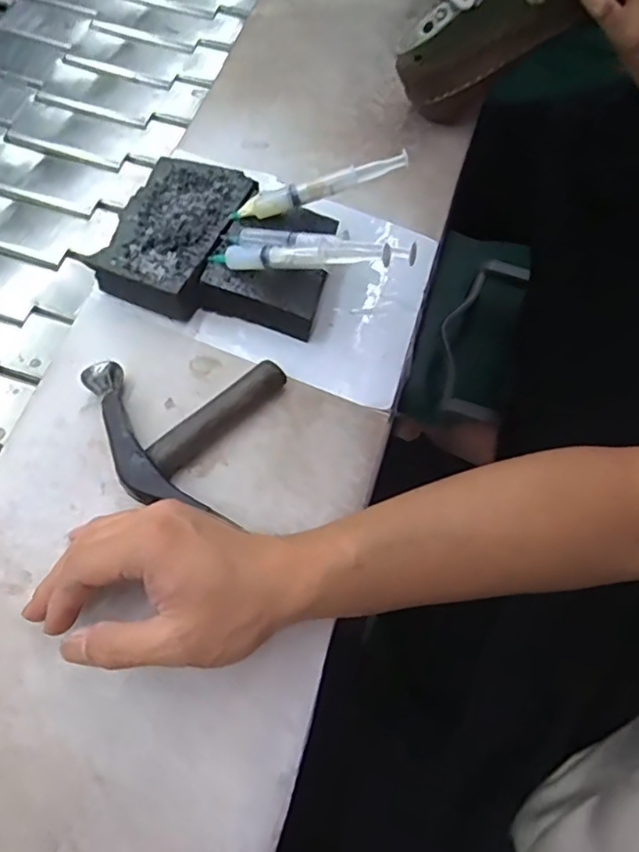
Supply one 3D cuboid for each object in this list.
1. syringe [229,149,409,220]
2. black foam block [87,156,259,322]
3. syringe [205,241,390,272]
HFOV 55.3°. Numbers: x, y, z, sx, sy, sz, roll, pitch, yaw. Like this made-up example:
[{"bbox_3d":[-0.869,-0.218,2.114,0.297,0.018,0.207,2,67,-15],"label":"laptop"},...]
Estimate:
[{"bbox_3d":[-0.001,-0.181,0.461,0.136,0.016,0.014,-16,66,7],"label":"syringe"},{"bbox_3d":[-0.111,-0.151,0.482,0.084,0.032,0.133,20,66,6],"label":"black foam block"},{"bbox_3d":[-0.017,-0.123,0.430,0.136,0.017,0.024,5,64,22],"label":"syringe"}]

